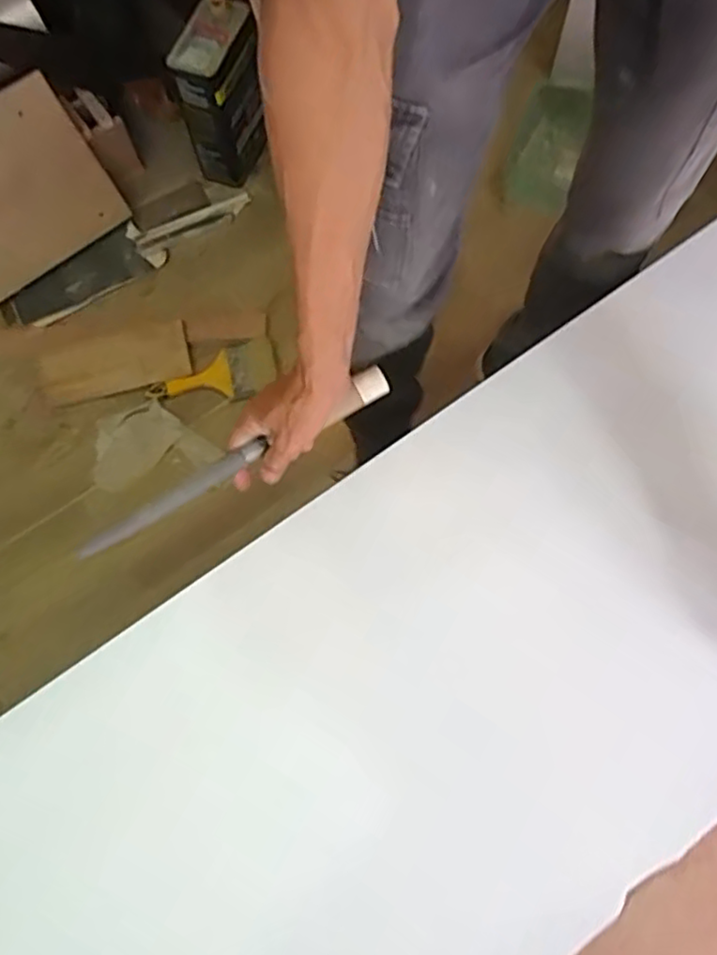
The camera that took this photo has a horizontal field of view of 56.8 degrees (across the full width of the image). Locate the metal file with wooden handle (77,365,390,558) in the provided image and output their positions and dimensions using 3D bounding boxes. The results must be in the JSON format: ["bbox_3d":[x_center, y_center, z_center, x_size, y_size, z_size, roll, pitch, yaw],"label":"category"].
[{"bbox_3d":[-0.117,-0.012,0.610,0.321,0.021,0.024,-30,75,2],"label":"metal file with wooden handle"}]

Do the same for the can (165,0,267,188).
[{"bbox_3d":[-0.246,-0.679,1.199,0.112,0.262,0.173,20,72,10],"label":"can"}]

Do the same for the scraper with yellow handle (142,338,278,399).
[{"bbox_3d":[-0.257,-0.176,1.155,0.213,0.010,0.088,-19,70,-4],"label":"scraper with yellow handle"}]

